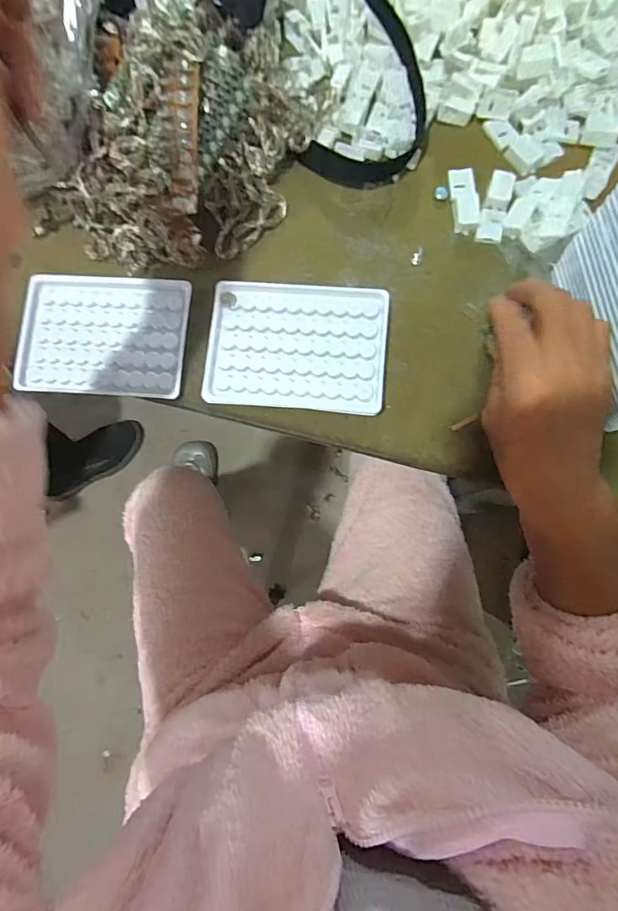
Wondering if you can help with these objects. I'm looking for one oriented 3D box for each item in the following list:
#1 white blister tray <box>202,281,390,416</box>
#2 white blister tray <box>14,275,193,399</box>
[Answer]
[{"bbox_3d":[-0.009,-0.082,0.345,0.131,0.014,0.095,4,82,3],"label":"white blister tray"},{"bbox_3d":[-0.159,-0.094,0.360,0.131,0.008,0.094,4,82,3],"label":"white blister tray"}]

